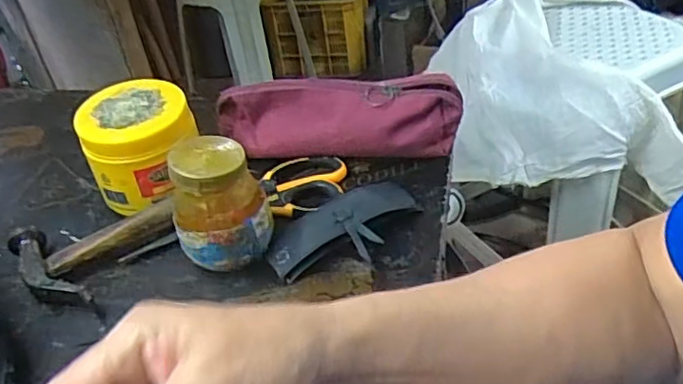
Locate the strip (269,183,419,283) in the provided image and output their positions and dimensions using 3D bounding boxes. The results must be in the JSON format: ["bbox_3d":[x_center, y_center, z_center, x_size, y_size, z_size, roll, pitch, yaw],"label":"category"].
[{"bbox_3d":[0.007,0.030,0.492,0.131,0.032,0.061,-25,41,-21],"label":"strip"}]

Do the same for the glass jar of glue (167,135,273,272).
[{"bbox_3d":[-0.093,0.008,0.467,0.068,0.089,0.060,-16,39,-10],"label":"glass jar of glue"}]

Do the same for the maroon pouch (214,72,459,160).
[{"bbox_3d":[-0.007,-0.067,0.579,0.229,0.062,0.049,0,39,9],"label":"maroon pouch"}]

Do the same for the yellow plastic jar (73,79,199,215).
[{"bbox_3d":[-0.175,-0.042,0.546,0.093,0.078,0.090,-5,38,4],"label":"yellow plastic jar"}]

